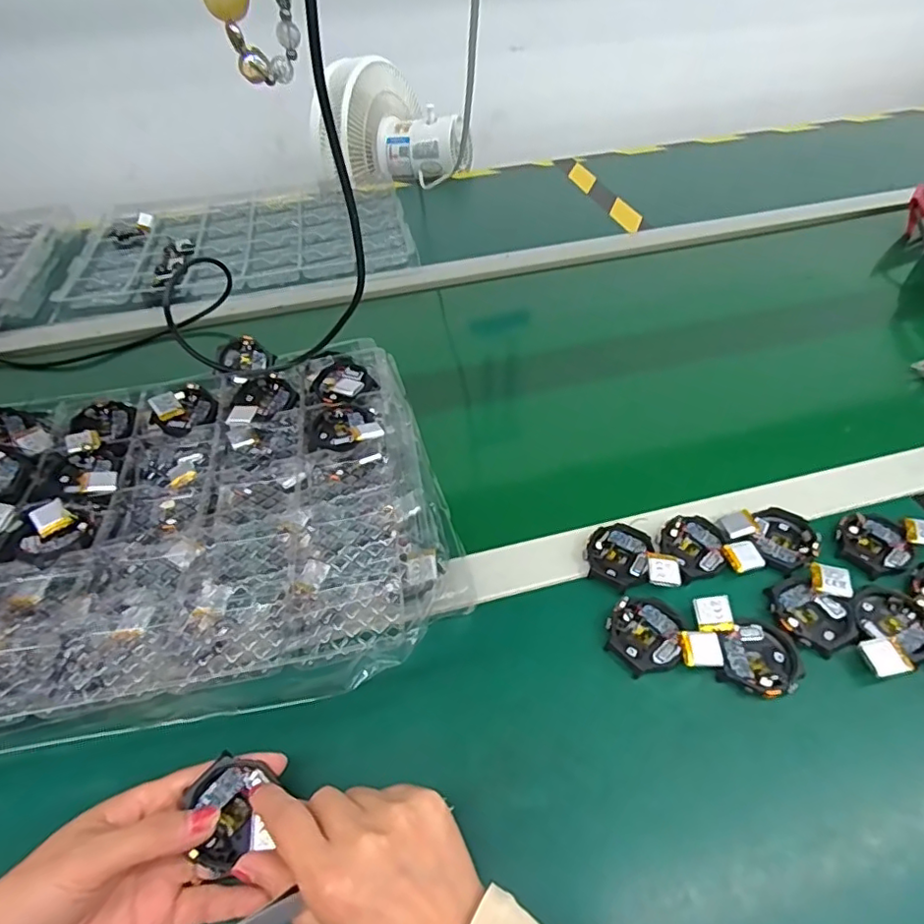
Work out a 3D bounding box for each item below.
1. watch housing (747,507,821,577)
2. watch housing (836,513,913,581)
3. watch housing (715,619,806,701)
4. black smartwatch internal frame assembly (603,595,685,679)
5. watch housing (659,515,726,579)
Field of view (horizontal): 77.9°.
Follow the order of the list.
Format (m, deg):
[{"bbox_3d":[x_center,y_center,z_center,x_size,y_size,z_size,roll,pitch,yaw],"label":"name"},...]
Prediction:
[{"bbox_3d":[0.234,0.057,0.416,0.044,0.013,0.055,25,53,23],"label":"watch housing"},{"bbox_3d":[0.299,0.059,0.414,0.046,0.007,0.055,29,54,26],"label":"watch housing"},{"bbox_3d":[0.188,0.126,0.361,0.047,0.015,0.045,-1,47,1],"label":"watch housing"},{"bbox_3d":[0.120,0.111,0.372,0.045,0.012,0.049,-1,47,1],"label":"black smartwatch internal frame assembly"},{"bbox_3d":[0.170,0.061,0.415,0.043,0.011,0.047,-1,47,1],"label":"watch housing"}]

